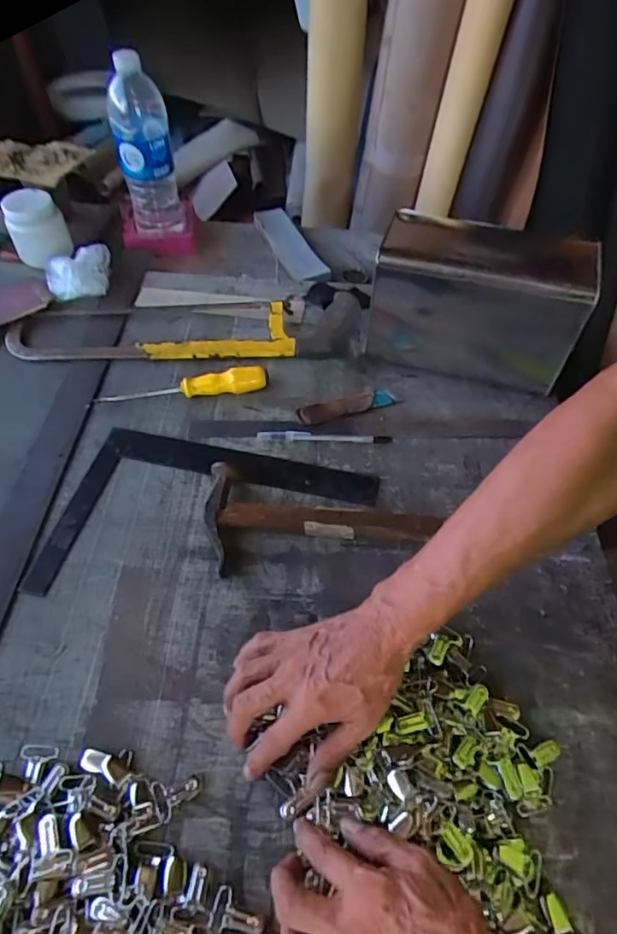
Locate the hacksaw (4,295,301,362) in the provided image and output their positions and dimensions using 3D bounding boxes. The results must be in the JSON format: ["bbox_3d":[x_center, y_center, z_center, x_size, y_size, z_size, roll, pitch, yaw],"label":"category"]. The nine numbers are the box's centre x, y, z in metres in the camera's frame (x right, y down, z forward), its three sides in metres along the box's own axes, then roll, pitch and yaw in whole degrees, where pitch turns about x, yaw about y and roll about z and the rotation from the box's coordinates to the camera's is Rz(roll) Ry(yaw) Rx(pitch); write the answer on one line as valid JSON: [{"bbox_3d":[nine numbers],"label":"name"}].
[{"bbox_3d":[-0.199,-0.179,0.709,0.374,0.017,0.111,-4,53,-5],"label":"hacksaw"}]

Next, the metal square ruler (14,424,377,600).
[{"bbox_3d":[-0.096,0.054,0.551,0.313,0.008,0.199,9,52,5],"label":"metal square ruler"}]

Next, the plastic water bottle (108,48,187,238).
[{"bbox_3d":[-0.231,-0.447,0.772,0.081,0.211,0.062,-12,54,-11],"label":"plastic water bottle"}]

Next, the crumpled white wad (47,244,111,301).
[{"bbox_3d":[-0.319,-0.270,0.749,0.087,0.048,0.061,-5,53,-5],"label":"crumpled white wad"}]

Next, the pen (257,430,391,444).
[{"bbox_3d":[0.018,-0.034,0.620,0.149,0.004,0.014,1,53,0],"label":"pen"}]

